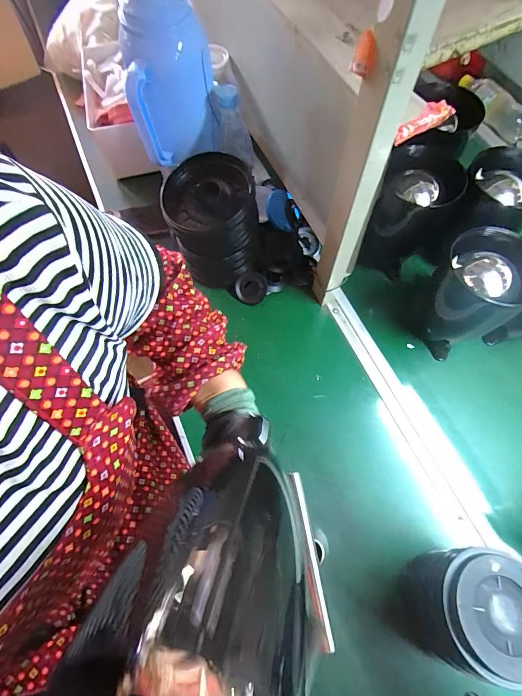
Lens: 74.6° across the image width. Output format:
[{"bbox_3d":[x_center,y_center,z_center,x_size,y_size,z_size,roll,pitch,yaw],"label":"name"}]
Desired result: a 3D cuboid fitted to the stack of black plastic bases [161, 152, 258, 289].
[{"bbox_3d":[-0.073,-0.199,0.597,0.132,0.206,0.119,8,67,4],"label":"stack of black plastic bases"}]

